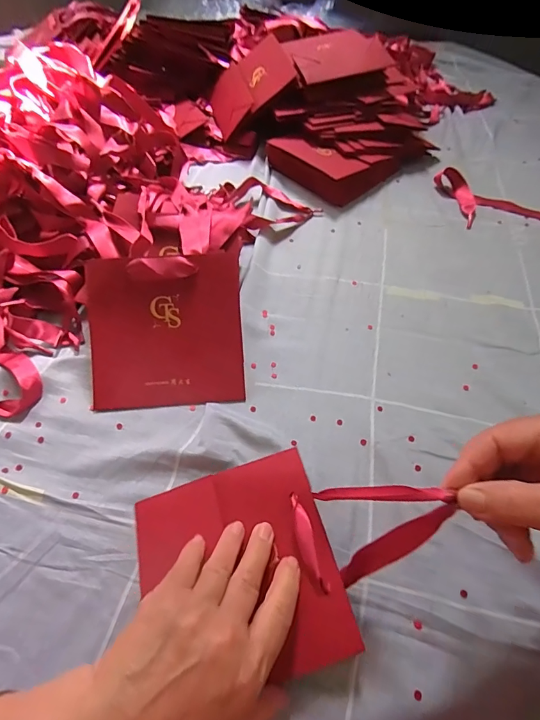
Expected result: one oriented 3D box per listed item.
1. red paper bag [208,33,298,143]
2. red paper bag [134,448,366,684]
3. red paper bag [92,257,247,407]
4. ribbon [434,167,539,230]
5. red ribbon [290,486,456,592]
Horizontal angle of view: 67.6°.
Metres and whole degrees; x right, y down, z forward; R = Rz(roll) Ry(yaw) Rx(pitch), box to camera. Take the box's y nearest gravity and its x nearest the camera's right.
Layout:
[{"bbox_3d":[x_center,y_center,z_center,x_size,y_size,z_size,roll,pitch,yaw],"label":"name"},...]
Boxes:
[{"bbox_3d":[-0.036,-0.442,0.649,0.145,0.017,0.160,-33,54,22],"label":"red paper bag"},{"bbox_3d":[-0.023,0.146,0.283,0.136,0.023,0.136,-19,58,-2],"label":"red paper bag"},{"bbox_3d":[-0.096,-0.027,0.376,0.137,0.013,0.135,-3,90,-5],"label":"red paper bag"},{"bbox_3d":[0.322,-0.227,0.553,0.154,0.023,0.102,-5,54,-5],"label":"ribbon"},{"bbox_3d":[0.059,0.099,0.256,0.079,0.072,0.058,-14,55,-11],"label":"red ribbon"}]

